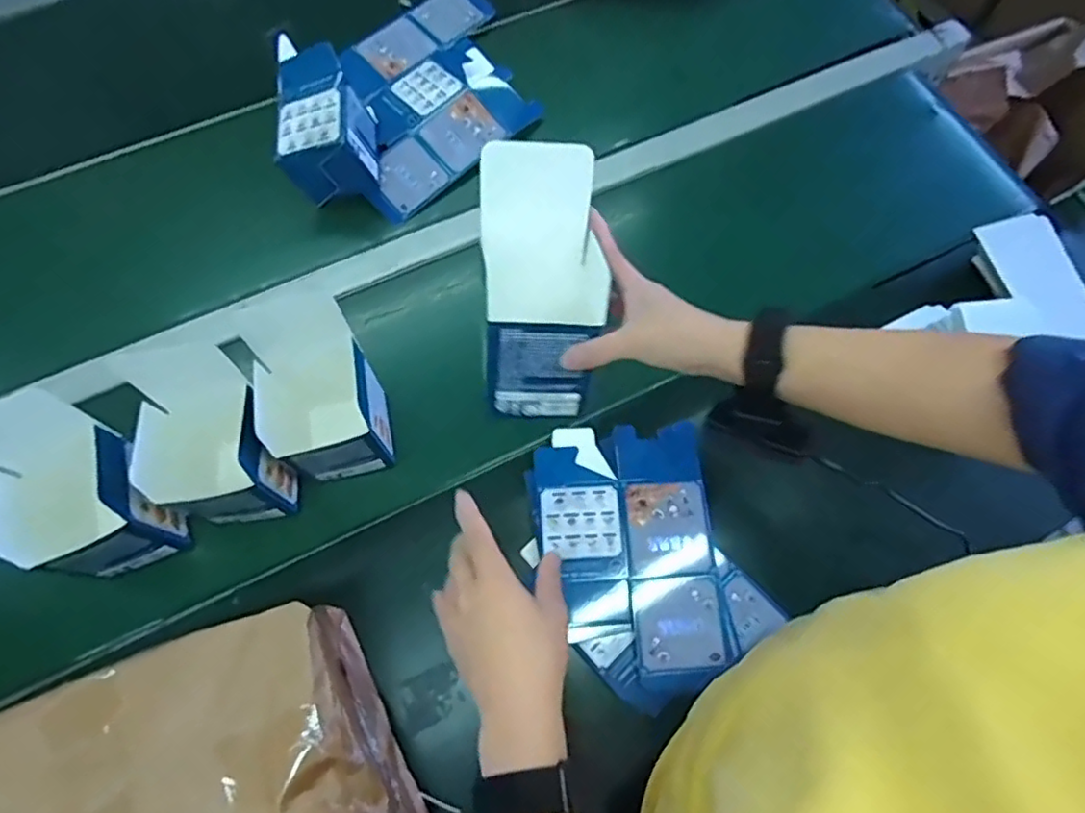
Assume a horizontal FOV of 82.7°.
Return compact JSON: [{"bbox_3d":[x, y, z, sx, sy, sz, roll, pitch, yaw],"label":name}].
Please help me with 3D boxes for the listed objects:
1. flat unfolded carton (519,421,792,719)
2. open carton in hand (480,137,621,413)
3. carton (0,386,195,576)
[{"bbox_3d":[0.094,0.134,0.579,0.179,0.022,0.247,-20,69,-6],"label":"flat unfolded carton"},{"bbox_3d":[0.003,-0.087,0.449,0.089,0.049,0.194,0,103,1],"label":"open carton in hand"},{"bbox_3d":[-0.399,0.064,0.533,0.097,0.131,0.138,-26,70,-9],"label":"carton"}]

